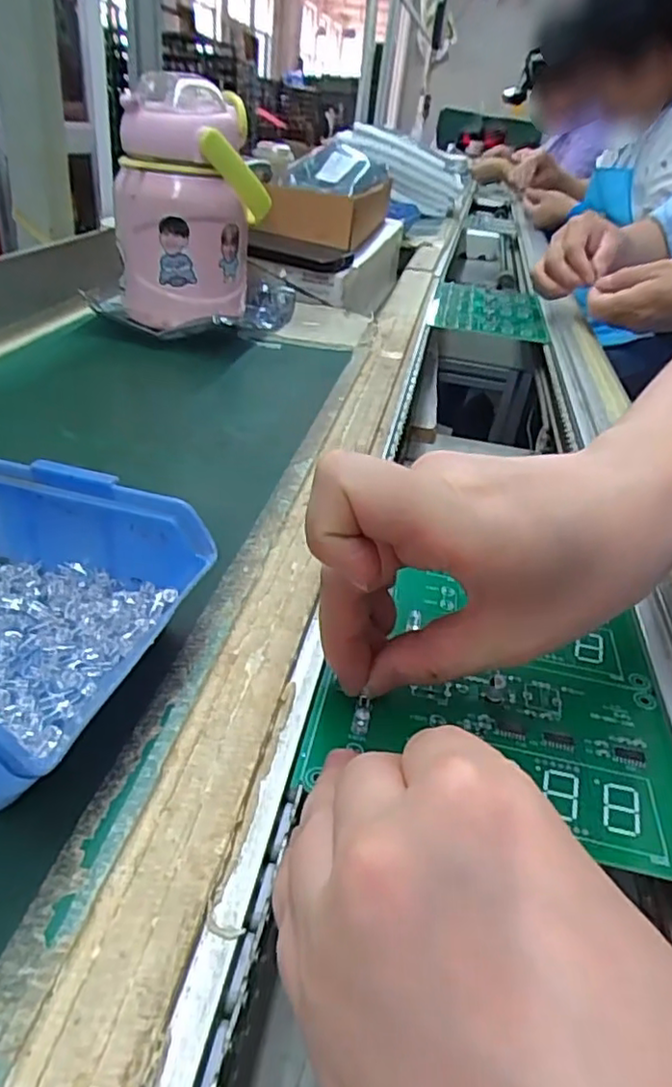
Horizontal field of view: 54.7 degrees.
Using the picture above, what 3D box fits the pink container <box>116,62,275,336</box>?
[{"bbox_3d":[-0.112,-0.256,0.508,0.096,0.172,0.078,13,33,9],"label":"pink container"}]

